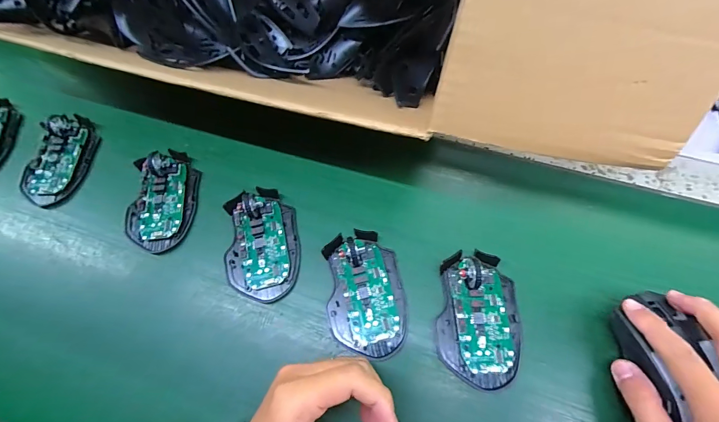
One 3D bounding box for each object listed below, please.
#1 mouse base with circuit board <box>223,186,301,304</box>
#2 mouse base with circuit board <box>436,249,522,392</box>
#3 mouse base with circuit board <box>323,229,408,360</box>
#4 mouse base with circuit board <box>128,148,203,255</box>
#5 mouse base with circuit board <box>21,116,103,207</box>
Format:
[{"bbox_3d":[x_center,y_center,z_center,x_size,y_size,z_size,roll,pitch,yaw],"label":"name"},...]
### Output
[{"bbox_3d":[-0.099,0.029,0.340,0.071,0.026,0.112,-6,67,2],"label":"mouse base with circuit board"},{"bbox_3d":[0.108,0.091,0.301,0.071,0.028,0.112,6,68,7],"label":"mouse base with circuit board"},{"bbox_3d":[0.005,0.073,0.316,0.070,0.028,0.112,-6,67,2],"label":"mouse base with circuit board"},{"bbox_3d":[-0.215,-0.016,0.366,0.070,0.029,0.112,3,68,6],"label":"mouse base with circuit board"},{"bbox_3d":[-0.352,-0.062,0.392,0.058,0.034,0.113,3,68,6],"label":"mouse base with circuit board"}]

